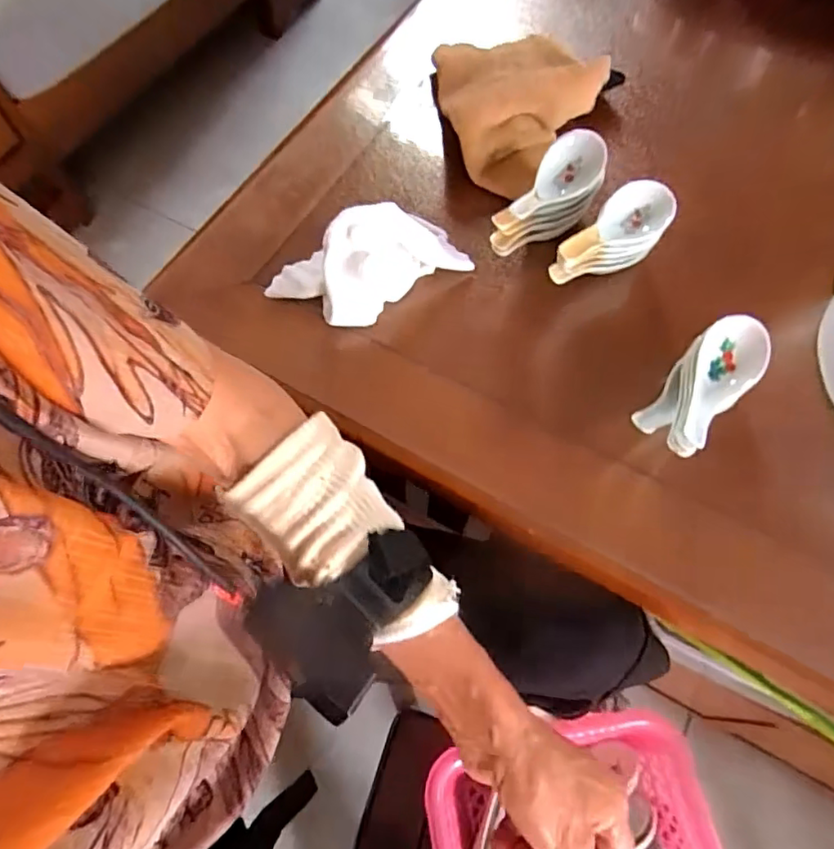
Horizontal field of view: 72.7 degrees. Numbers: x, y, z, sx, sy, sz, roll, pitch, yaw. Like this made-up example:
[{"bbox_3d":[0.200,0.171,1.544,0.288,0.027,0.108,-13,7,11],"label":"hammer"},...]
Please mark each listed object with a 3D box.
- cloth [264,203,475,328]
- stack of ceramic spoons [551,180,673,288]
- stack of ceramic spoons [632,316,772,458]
[{"bbox_3d":[-0.041,-0.137,0.452,0.164,0.064,0.091,-16,66,-5],"label":"cloth"},{"bbox_3d":[0.149,-0.142,0.446,0.051,0.057,0.138,42,59,19],"label":"stack of ceramic spoons"},{"bbox_3d":[0.201,-0.025,0.402,0.046,0.072,0.128,41,73,19],"label":"stack of ceramic spoons"}]

